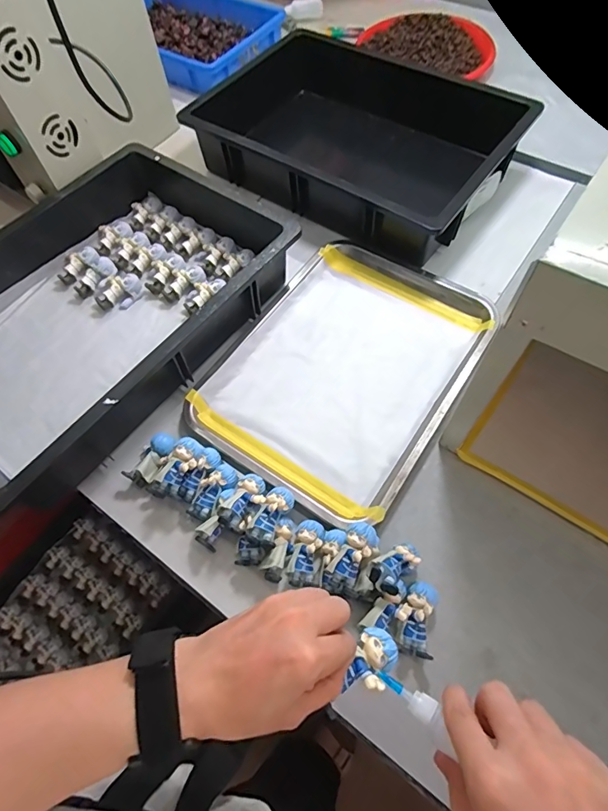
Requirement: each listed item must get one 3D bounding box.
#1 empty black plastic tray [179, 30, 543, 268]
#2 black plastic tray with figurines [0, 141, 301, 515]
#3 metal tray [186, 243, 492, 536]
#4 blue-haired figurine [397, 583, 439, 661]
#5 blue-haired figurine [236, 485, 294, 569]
[{"bbox_3d":[0.094,-0.416,0.698,0.434,0.122,0.343,35,70,19],"label":"empty black plastic tray"},{"bbox_3d":[-0.255,-0.118,0.554,0.308,0.101,0.446,34,69,19],"label":"black plastic tray with figurines"},{"bbox_3d":[0.056,-0.053,0.543,0.266,0.020,0.353,28,68,17],"label":"metal tray"},{"bbox_3d":[0.101,0.193,0.404,0.033,0.032,0.060,12,64,10],"label":"blue-haired figurine"},{"bbox_3d":[-0.039,0.121,0.435,0.031,0.028,0.083,29,86,17],"label":"blue-haired figurine"}]

